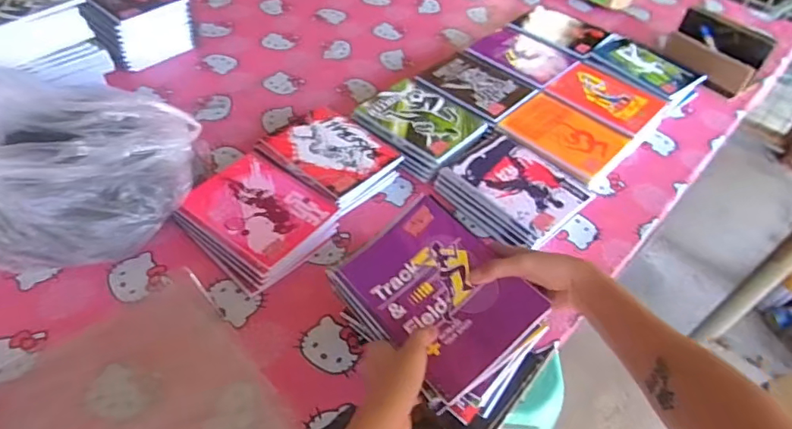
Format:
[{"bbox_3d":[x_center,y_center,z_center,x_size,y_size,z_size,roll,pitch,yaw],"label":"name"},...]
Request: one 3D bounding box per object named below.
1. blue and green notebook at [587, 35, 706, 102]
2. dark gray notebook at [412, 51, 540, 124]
[{"bbox_3d":[0.530,-0.324,1.099,0.144,0.022,0.230,-30,57,-24],"label":"blue and green notebook"},{"bbox_3d":[0.160,-0.261,1.007,0.199,0.011,0.155,33,55,24],"label":"dark gray notebook"}]

